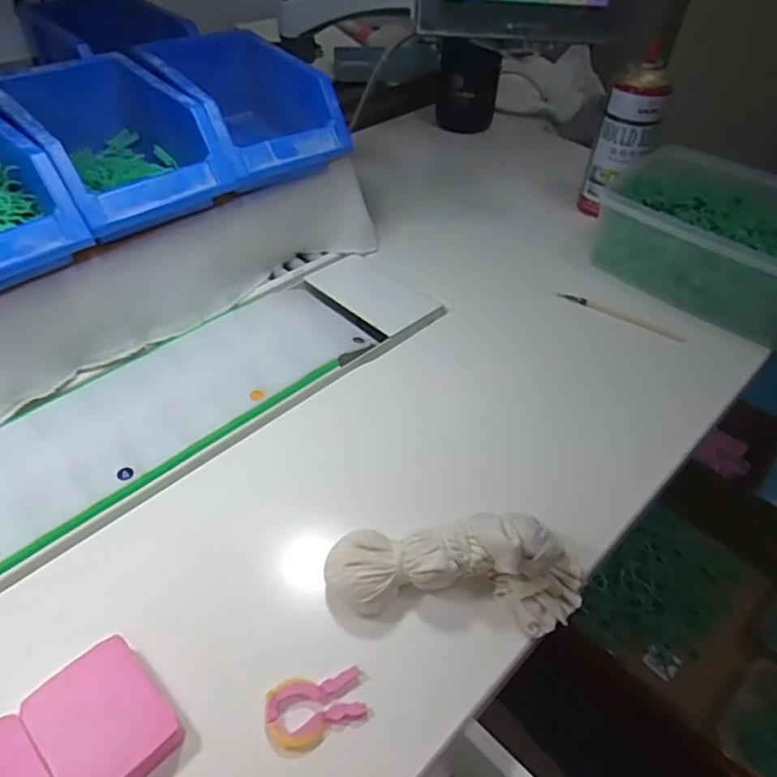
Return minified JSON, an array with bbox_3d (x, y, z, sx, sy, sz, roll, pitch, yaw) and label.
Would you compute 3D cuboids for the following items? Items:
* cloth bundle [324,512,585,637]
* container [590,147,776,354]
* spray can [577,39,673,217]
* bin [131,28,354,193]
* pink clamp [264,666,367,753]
[{"bbox_3d":[0.043,0.109,0.382,0.161,0.051,0.067,5,45,1],"label":"cloth bundle"},{"bbox_3d":[0.351,-0.154,0.635,0.182,0.091,0.260,-34,56,-31],"label":"container"},{"bbox_3d":[0.268,-0.279,0.687,0.061,0.172,0.059,16,47,12],"label":"spray can"},{"bbox_3d":[-0.129,-0.247,0.550,0.120,0.081,0.166,-32,55,-30],"label":"bin"},{"bbox_3d":[-0.040,0.179,0.337,0.054,0.009,0.033,-11,47,-14],"label":"pink clamp"}]

